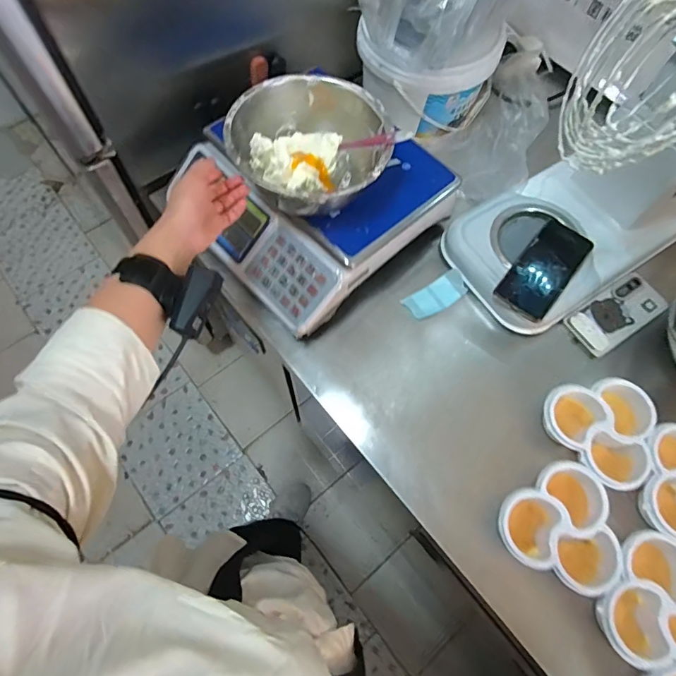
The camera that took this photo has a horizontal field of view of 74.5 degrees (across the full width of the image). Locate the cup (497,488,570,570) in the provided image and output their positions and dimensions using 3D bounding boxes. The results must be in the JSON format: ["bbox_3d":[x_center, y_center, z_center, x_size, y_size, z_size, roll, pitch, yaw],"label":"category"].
[{"bbox_3d":[0.232,0.235,0.560,0.071,0.059,0.083,27,69,8],"label":"cup"}]

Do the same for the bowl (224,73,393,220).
[{"bbox_3d":[-0.038,-0.245,0.592,0.197,0.083,0.199,1,68,-2],"label":"bowl"}]

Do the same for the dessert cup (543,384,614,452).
[{"bbox_3d":[0.315,0.104,0.600,0.071,0.054,0.073,1,68,-2],"label":"dessert cup"}]

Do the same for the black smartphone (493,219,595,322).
[{"bbox_3d":[0.305,-0.102,0.659,0.079,0.016,0.169,39,73,10],"label":"black smartphone"}]

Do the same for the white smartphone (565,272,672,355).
[{"bbox_3d":[0.430,-0.039,0.684,0.159,0.013,0.075,-31,72,-14],"label":"white smartphone"}]

